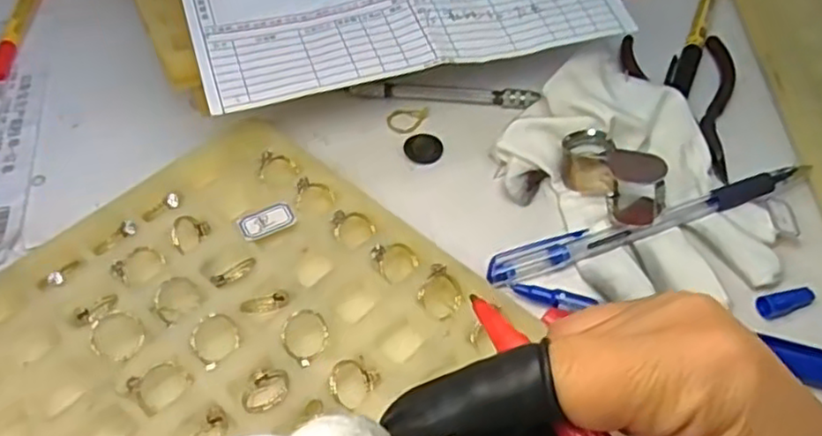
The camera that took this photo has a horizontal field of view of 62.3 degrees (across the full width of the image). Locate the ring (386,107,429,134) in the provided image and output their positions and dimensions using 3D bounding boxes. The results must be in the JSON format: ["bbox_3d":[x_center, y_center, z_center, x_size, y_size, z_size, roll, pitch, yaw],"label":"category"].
[{"bbox_3d":[-0.001,-0.052,0.361,0.023,0.004,0.018,-5,52,-3],"label":"ring"}]

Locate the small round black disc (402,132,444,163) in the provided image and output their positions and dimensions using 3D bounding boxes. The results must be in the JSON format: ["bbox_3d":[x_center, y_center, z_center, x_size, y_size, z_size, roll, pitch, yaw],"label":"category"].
[{"bbox_3d":[0.006,-0.036,0.347,0.019,0.007,0.017,2,52,2],"label":"small round black disc"}]

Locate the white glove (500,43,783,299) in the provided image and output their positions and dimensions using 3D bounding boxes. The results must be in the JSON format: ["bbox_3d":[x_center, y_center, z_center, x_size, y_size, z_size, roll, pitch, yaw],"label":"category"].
[{"bbox_3d":[0.103,-0.020,0.314,0.096,0.023,0.136,-27,56,-19],"label":"white glove"}]

